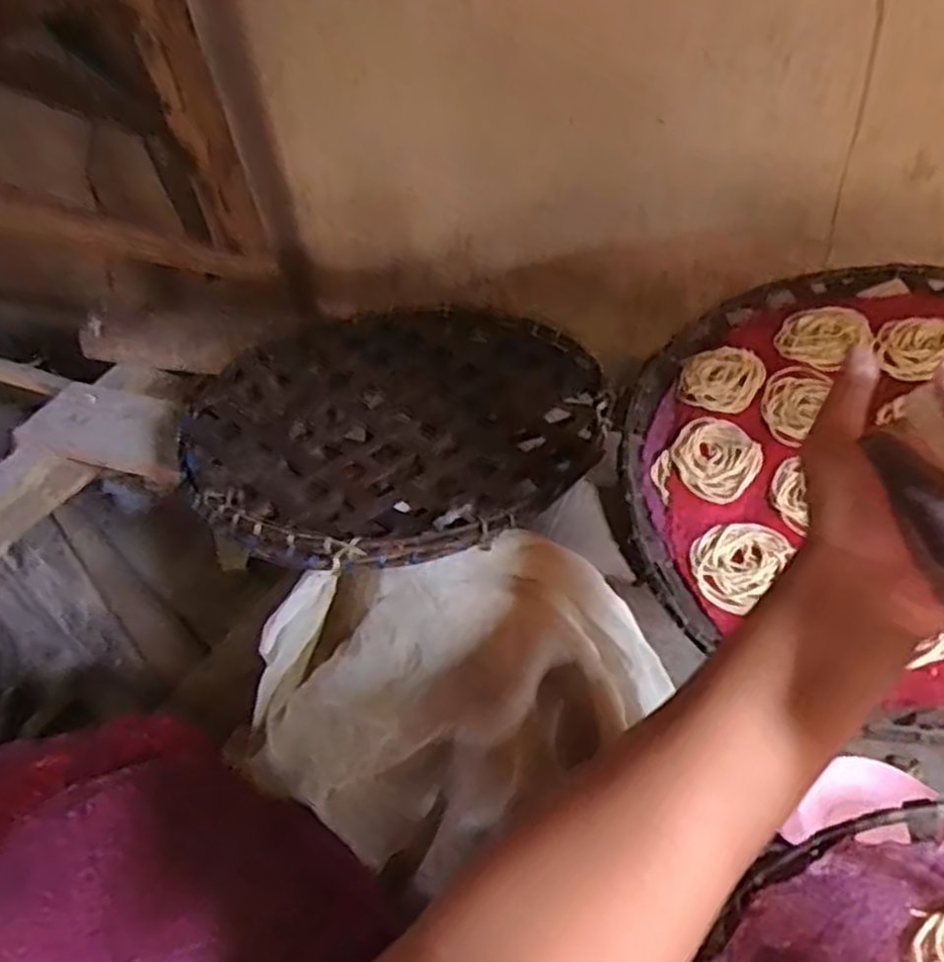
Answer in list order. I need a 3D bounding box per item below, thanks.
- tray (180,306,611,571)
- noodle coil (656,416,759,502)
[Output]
[{"bbox_3d":[-0.060,-0.052,0.654,0.326,0.053,0.335,-13,43,-8],"label":"tray"},{"bbox_3d":[0.182,-0.014,0.612,0.067,0.016,0.082,28,55,35],"label":"noodle coil"}]

